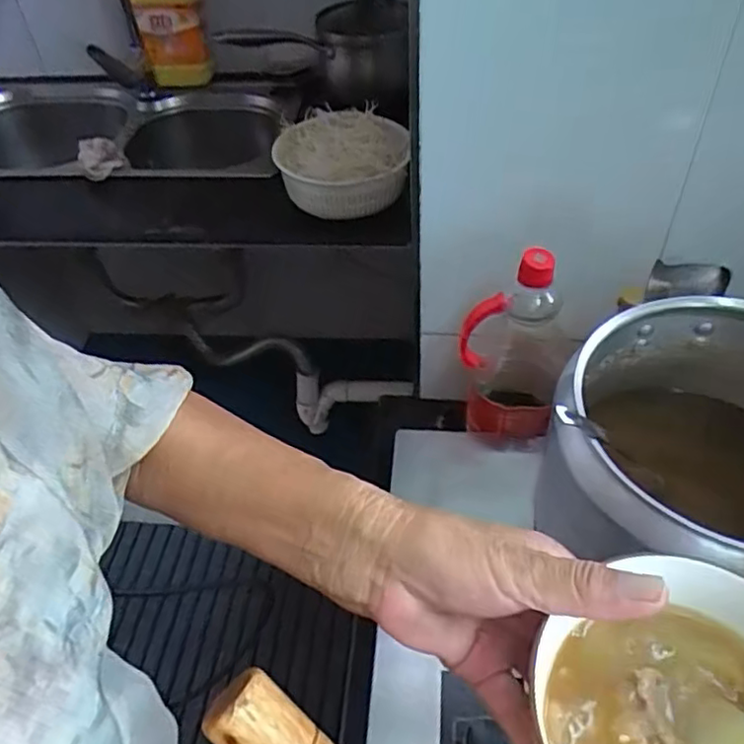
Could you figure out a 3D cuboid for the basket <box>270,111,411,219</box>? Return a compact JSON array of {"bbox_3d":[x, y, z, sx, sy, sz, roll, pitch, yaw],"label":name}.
[{"bbox_3d":[-0.046,-0.324,1.017,0.206,0.076,0.196,2,47,6],"label":"basket"}]

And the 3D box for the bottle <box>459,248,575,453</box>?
[{"bbox_3d":[0.154,-0.027,0.718,0.105,0.255,0.114,13,49,16],"label":"bottle"}]

